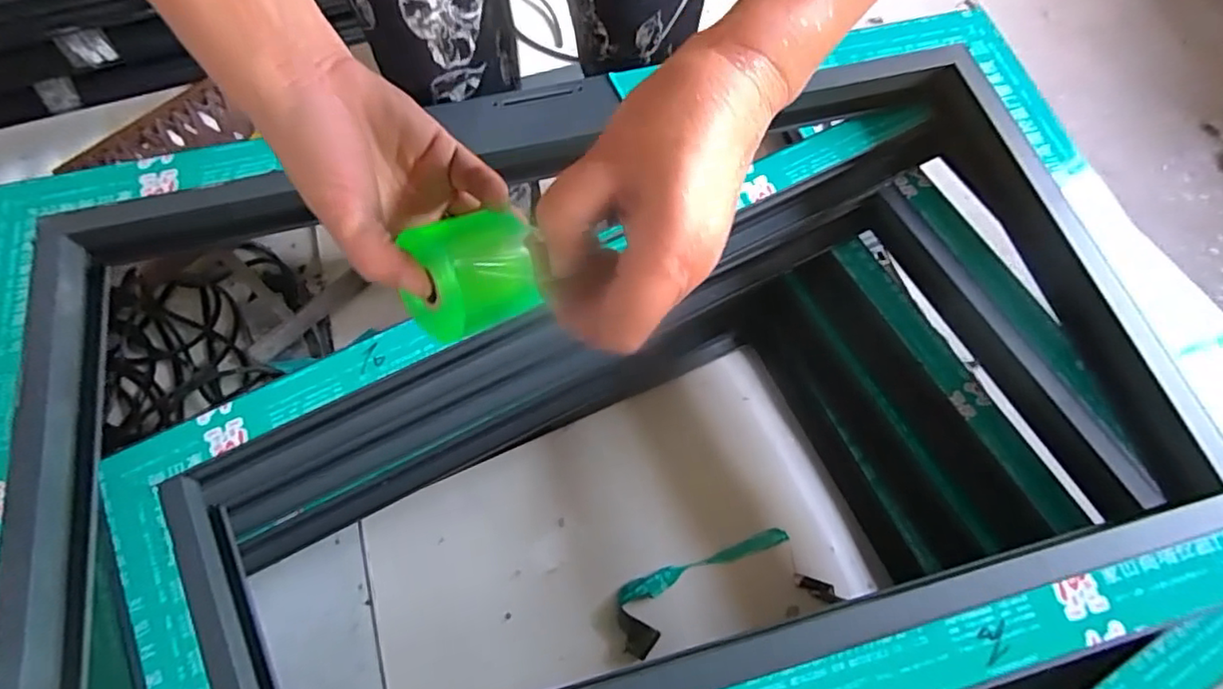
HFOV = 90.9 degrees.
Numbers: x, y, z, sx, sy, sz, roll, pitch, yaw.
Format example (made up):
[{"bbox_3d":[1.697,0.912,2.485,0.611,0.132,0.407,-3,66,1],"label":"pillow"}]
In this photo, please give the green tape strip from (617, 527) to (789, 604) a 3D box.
[{"bbox_3d":[0.129,0.304,0.835,0.251,0.006,0.027,-18,68,-9],"label":"green tape strip"}]

